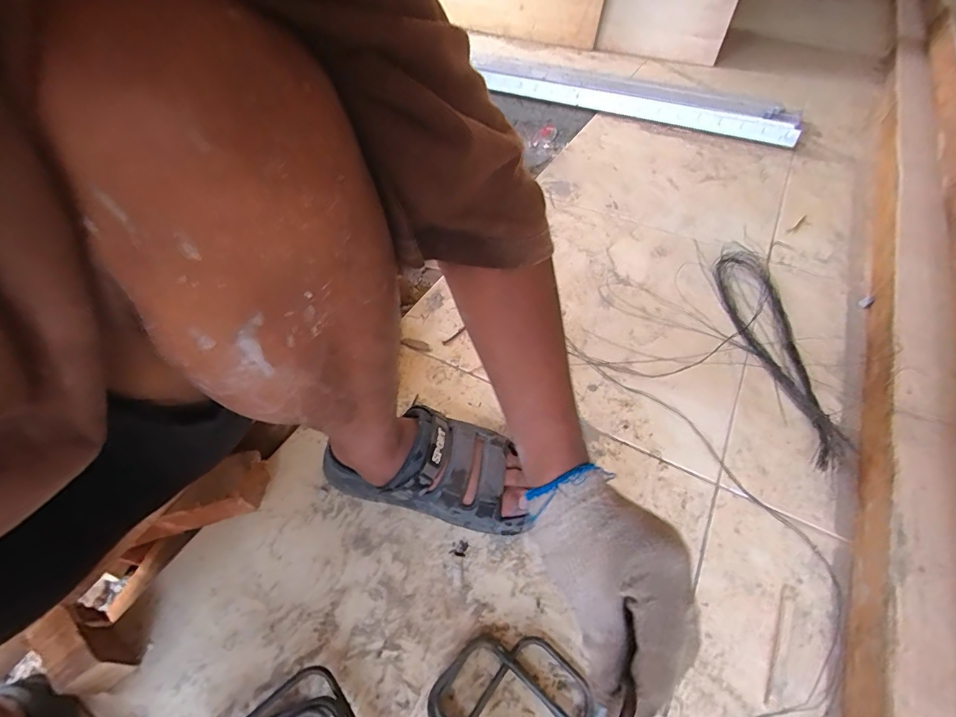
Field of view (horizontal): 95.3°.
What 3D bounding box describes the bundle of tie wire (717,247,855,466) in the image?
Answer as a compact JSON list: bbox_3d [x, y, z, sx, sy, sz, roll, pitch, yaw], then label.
[{"bbox_3d":[0.453,-0.028,0.659,0.107,0.029,0.427,3,51,4],"label":"bundle of tie wire"}]

